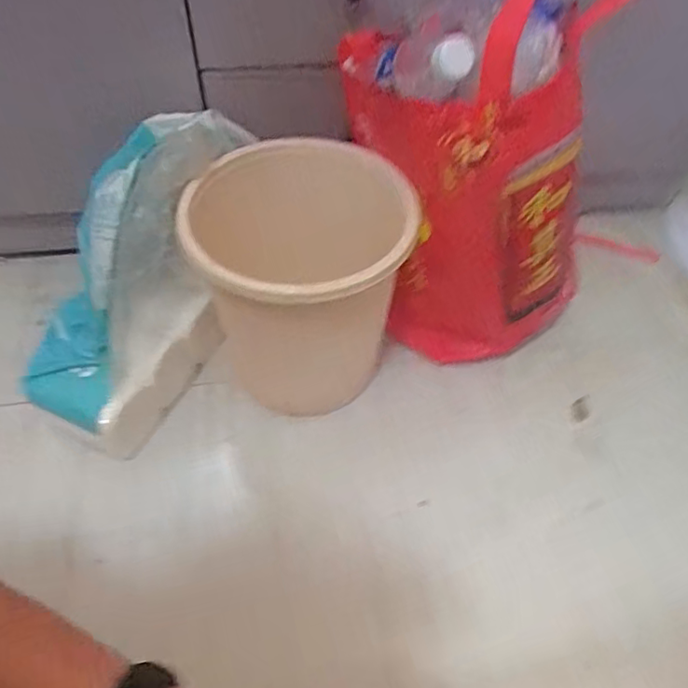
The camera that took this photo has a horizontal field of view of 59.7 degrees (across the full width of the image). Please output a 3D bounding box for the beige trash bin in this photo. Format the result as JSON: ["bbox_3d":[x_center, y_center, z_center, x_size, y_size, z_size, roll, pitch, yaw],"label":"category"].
[{"bbox_3d":[-0.049,-0.058,0.695,0.219,0.275,0.209,2,53,-2],"label":"beige trash bin"}]

